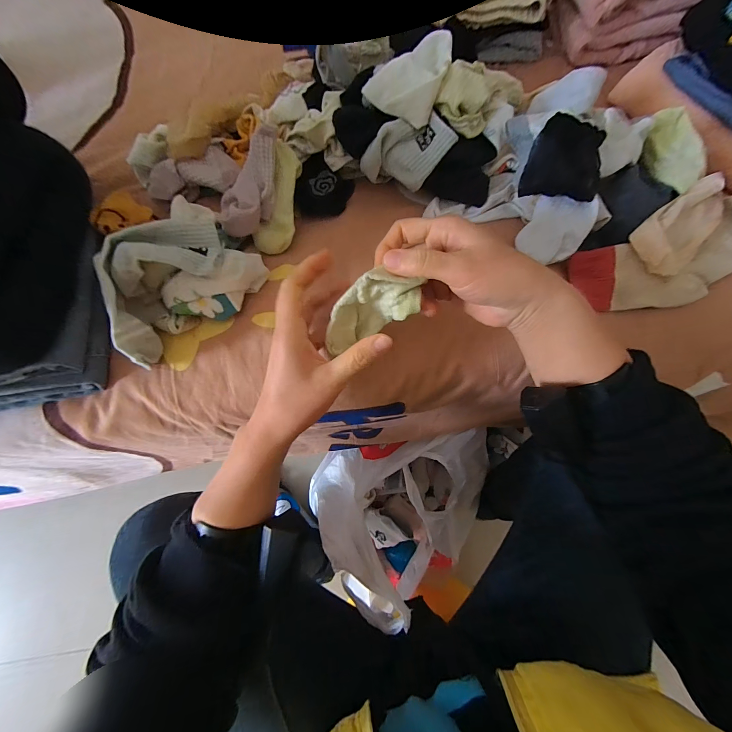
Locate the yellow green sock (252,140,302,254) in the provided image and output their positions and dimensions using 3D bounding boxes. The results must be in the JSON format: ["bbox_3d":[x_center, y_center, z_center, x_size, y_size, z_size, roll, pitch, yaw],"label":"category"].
[{"bbox_3d":[-0.092,-0.178,0.331,0.036,0.012,0.112,11,94,3],"label":"yellow green sock"}]

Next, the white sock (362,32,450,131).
[{"bbox_3d":[0.042,-0.294,0.318,0.079,0.046,0.081,13,71,4],"label":"white sock"}]

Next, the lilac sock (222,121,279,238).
[{"bbox_3d":[-0.115,-0.183,0.315,0.036,0.038,0.104,18,90,6],"label":"lilac sock"}]

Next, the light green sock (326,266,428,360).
[{"bbox_3d":[0.003,-0.046,0.249,0.080,0.046,0.035,-20,72,-7],"label":"light green sock"}]

